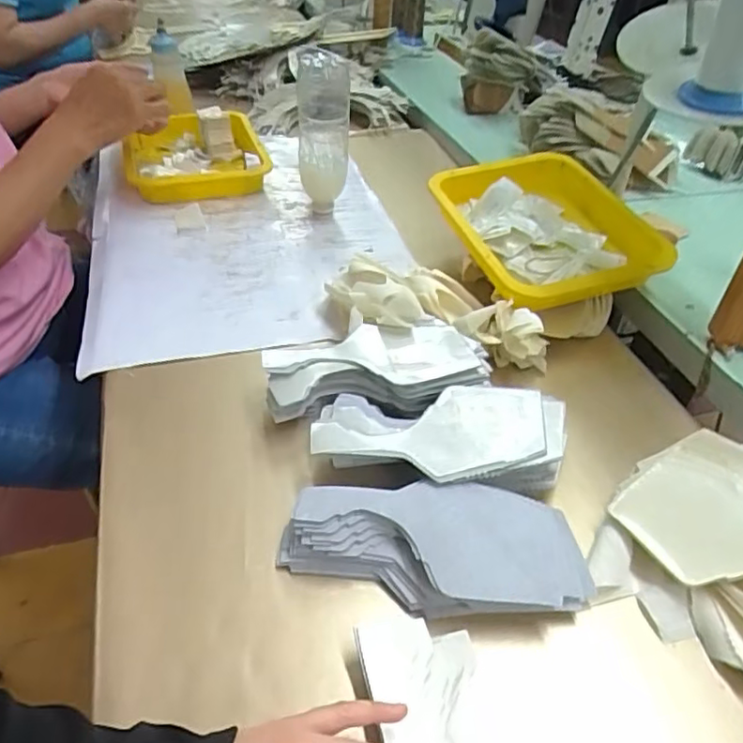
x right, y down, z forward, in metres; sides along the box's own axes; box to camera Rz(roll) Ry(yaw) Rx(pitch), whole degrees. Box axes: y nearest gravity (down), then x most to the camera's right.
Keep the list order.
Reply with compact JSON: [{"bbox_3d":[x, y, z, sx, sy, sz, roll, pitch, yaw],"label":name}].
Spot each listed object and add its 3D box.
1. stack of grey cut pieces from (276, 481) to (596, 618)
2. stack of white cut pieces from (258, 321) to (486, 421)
[{"bbox_3d":[0.042,0.124,0.444,0.207,0.035,0.086,5,40,1],"label":"stack of grey cut pieces"},{"bbox_3d":[0.005,0.002,0.572,0.200,0.053,0.096,-3,42,0],"label":"stack of white cut pieces"}]

